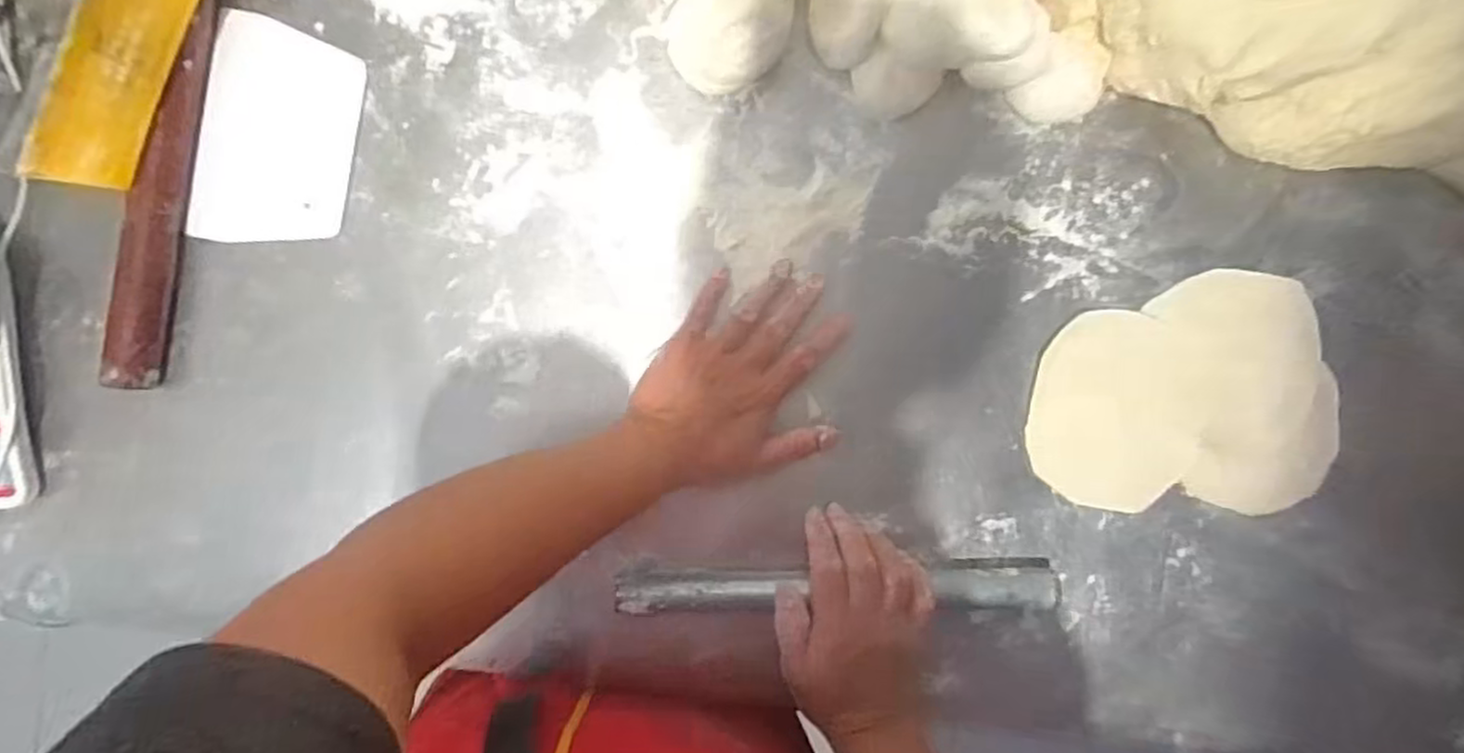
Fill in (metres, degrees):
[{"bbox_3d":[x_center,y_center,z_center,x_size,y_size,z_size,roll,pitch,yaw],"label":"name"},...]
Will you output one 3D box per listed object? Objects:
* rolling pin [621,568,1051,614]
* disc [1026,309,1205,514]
[{"bbox_3d":[0.069,0.142,0.485,0.289,0.024,0.025,0,92,1],"label":"rolling pin"},{"bbox_3d":[0.263,0.024,0.501,0.105,0.012,0.132,7,96,9],"label":"disc"}]

